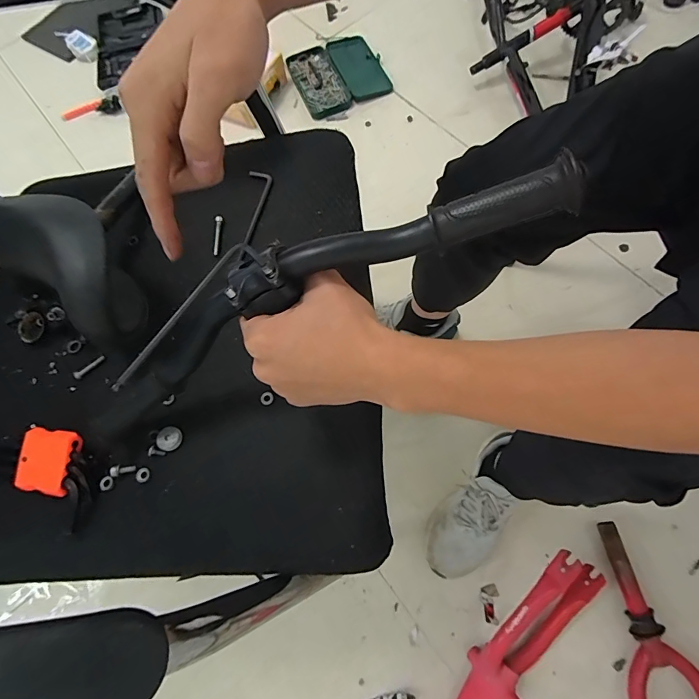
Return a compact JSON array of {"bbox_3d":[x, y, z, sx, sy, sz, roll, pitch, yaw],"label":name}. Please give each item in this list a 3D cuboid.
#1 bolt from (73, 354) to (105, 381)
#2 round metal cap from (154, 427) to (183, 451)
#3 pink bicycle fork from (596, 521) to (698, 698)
[{"bbox_3d":[-0.263,0.018,0.410,0.036,0.004,0.009,-33,70,-7],"label":"bolt"},{"bbox_3d":[-0.166,0.081,0.371,0.026,0.004,0.021,9,71,9],"label":"round metal cap"},{"bbox_3d":[0.479,0.474,0.632,0.122,0.054,0.370,-9,69,3],"label":"pink bicycle fork"}]

